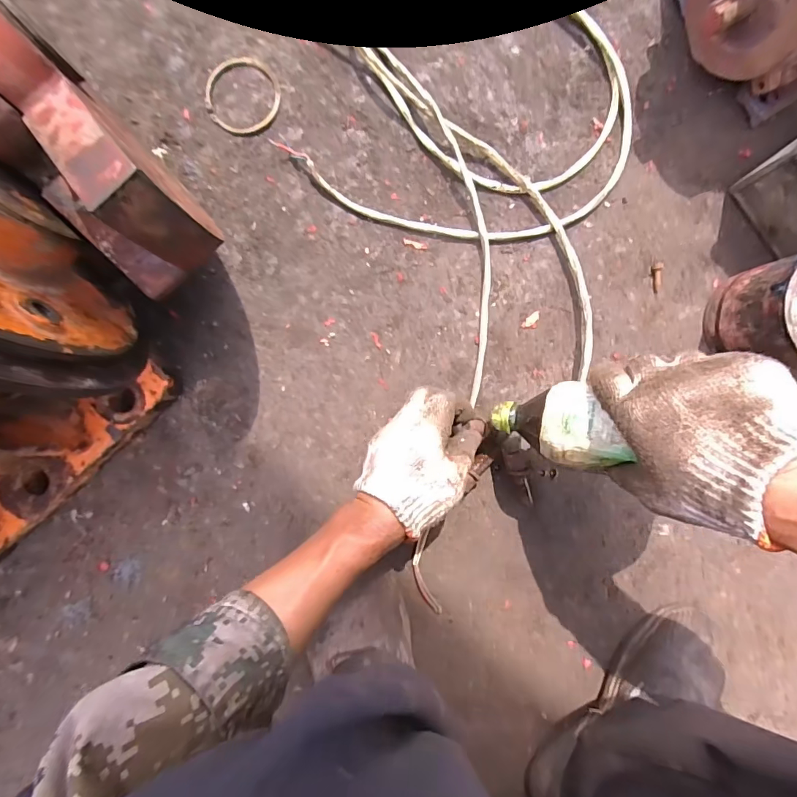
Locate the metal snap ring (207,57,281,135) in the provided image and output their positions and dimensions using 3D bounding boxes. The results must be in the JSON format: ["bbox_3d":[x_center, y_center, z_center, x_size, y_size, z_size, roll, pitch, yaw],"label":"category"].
[{"bbox_3d":[-0.170,-0.331,0.468,0.080,0.004,0.082,0,91,0],"label":"metal snap ring"}]

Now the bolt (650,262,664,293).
[{"bbox_3d":[0.285,-0.133,0.474,0.011,0.007,0.031,-5,106,1],"label":"bolt"}]

